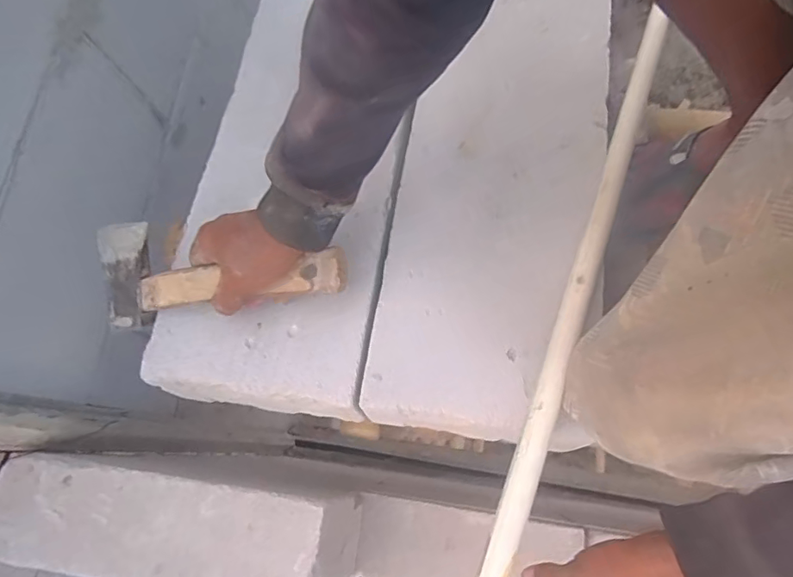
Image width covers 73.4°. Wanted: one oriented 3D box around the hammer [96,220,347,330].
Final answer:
[{"bbox_3d":[-0.155,-0.017,0.466,0.229,0.036,0.085,-4,68,11],"label":"hammer"}]

